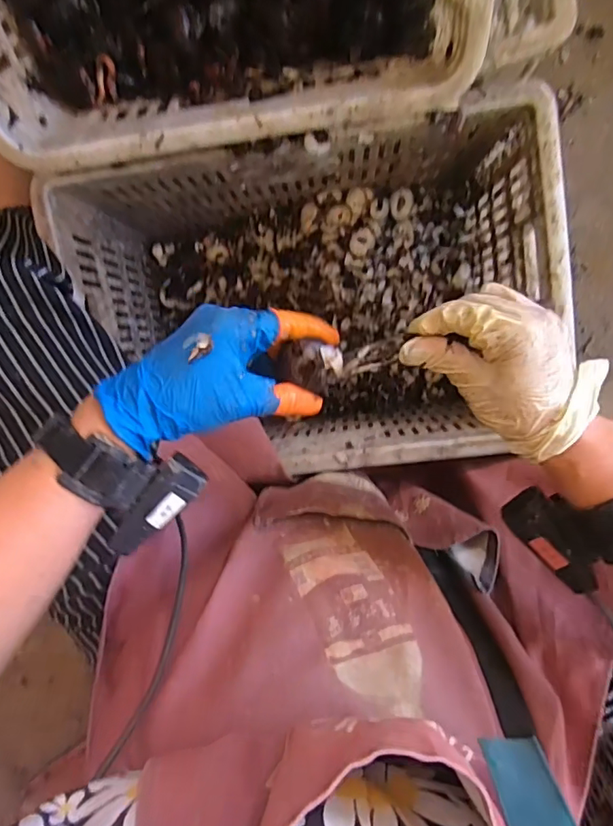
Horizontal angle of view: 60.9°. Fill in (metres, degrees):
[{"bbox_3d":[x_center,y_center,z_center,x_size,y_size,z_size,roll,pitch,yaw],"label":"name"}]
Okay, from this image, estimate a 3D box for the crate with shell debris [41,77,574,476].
[{"bbox_3d":[0.013,-0.110,0.591,0.438,0.260,0.303,-11,96,4],"label":"crate with shell debris"}]

